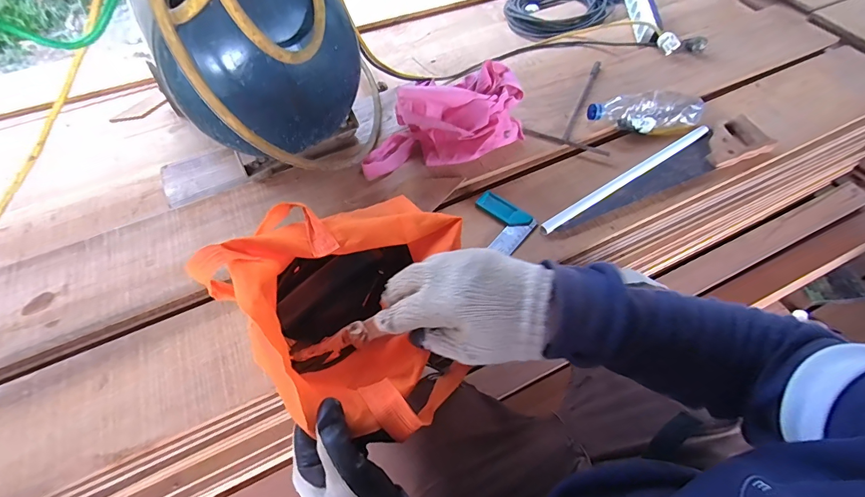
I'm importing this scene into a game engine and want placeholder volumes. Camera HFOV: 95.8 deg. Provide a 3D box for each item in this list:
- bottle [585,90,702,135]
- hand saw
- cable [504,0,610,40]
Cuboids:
[{"bbox_3d":[0.430,-0.280,0.792,0.220,0.052,0.086,7,58,6],"label":"bottle"},{"bbox_3d":[0.413,-0.148,0.730,0.517,0.035,0.094,-20,60,-11],"label":"hand saw"},{"bbox_3d":[0.365,-0.686,1.136,0.289,0.057,0.267,-1,58,1],"label":"cable"}]

